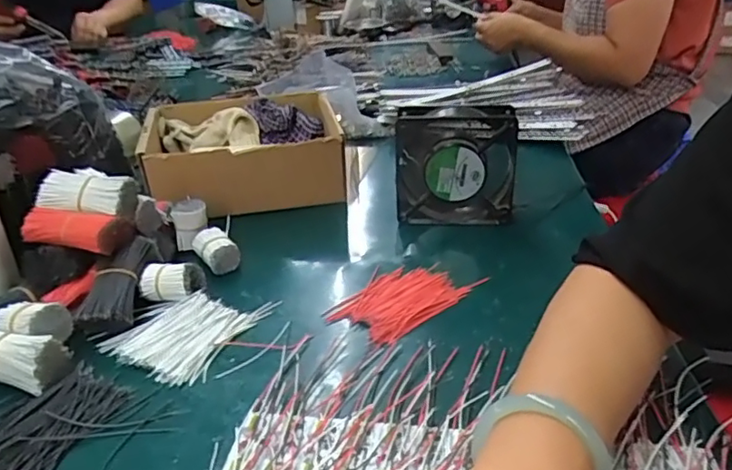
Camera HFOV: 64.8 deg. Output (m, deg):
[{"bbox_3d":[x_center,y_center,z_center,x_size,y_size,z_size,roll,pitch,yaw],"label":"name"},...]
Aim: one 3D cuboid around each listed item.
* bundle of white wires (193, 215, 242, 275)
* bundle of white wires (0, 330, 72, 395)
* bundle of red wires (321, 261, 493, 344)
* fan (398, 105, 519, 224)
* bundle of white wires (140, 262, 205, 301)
[{"bbox_3d":[-0.146,0.012,0.561,0.038,0.032,0.047,-13,30,-20],"label":"bundle of white wires"},{"bbox_3d":[-0.261,0.088,0.416,0.088,0.033,0.035,5,29,12],"label":"bundle of white wires"},{"bbox_3d":[0.030,0.052,0.500,0.088,0.008,0.119,18,34,33],"label":"bundle of red wires"},{"bbox_3d":[0.094,-0.069,0.605,0.121,0.121,0.043,2,28,7],"label":"fan"},{"bbox_3d":[-0.170,0.042,0.504,0.053,0.023,0.032,-6,28,-9],"label":"bundle of white wires"}]

